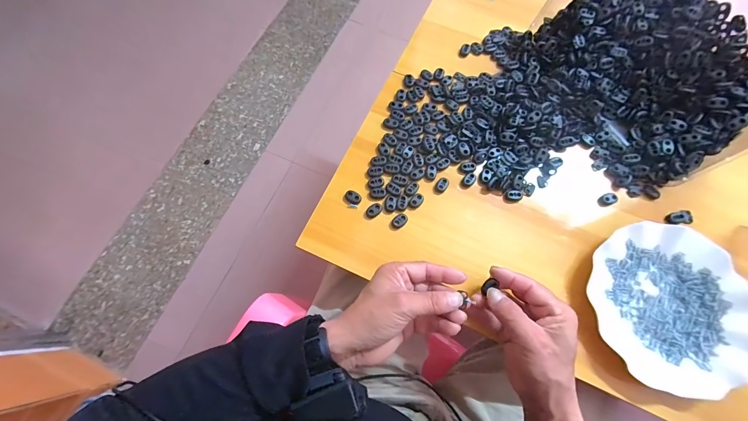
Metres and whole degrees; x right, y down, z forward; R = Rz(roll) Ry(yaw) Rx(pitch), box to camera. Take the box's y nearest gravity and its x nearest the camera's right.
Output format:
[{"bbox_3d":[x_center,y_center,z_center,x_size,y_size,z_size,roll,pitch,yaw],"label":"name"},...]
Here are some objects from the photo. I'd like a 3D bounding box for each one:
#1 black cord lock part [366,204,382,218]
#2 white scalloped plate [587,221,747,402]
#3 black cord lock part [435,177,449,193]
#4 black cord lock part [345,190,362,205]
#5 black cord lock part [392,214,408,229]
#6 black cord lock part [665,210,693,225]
[{"bbox_3d":[0.000,0.000,0.407,0.022,0.004,0.014,-30,74,-11],"label":"black cord lock part"},{"bbox_3d":[0.337,0.107,0.364,0.177,0.020,0.181,0,71,-1],"label":"white scalloped plate"},{"bbox_3d":[0.090,-0.034,0.420,0.014,0.005,0.021,32,73,9],"label":"black cord lock part"},{"bbox_3d":[-0.027,-0.017,0.412,0.021,0.004,0.015,29,73,8],"label":"black cord lock part"},{"bbox_3d":[0.032,0.013,0.404,0.021,0.007,0.014,-38,76,-13],"label":"black cord lock part"},{"bbox_3d":[0.395,0.009,0.412,0.033,0.008,0.018,-5,71,-4],"label":"black cord lock part"}]

